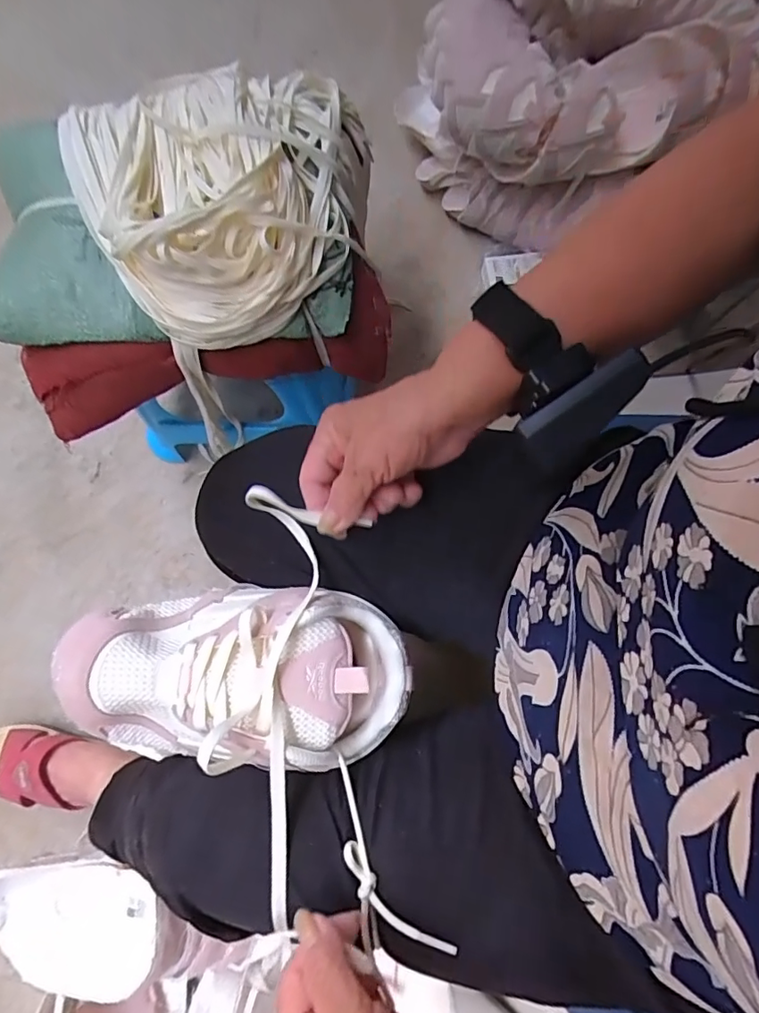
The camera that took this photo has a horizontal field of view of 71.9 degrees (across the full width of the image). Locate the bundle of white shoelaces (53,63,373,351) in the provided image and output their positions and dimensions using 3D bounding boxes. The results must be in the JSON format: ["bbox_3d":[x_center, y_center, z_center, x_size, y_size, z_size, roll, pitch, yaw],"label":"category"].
[{"bbox_3d":[-0.147,-0.292,0.488,0.277,0.086,0.284,-3,76,-4],"label":"bundle of white shoelaces"}]

